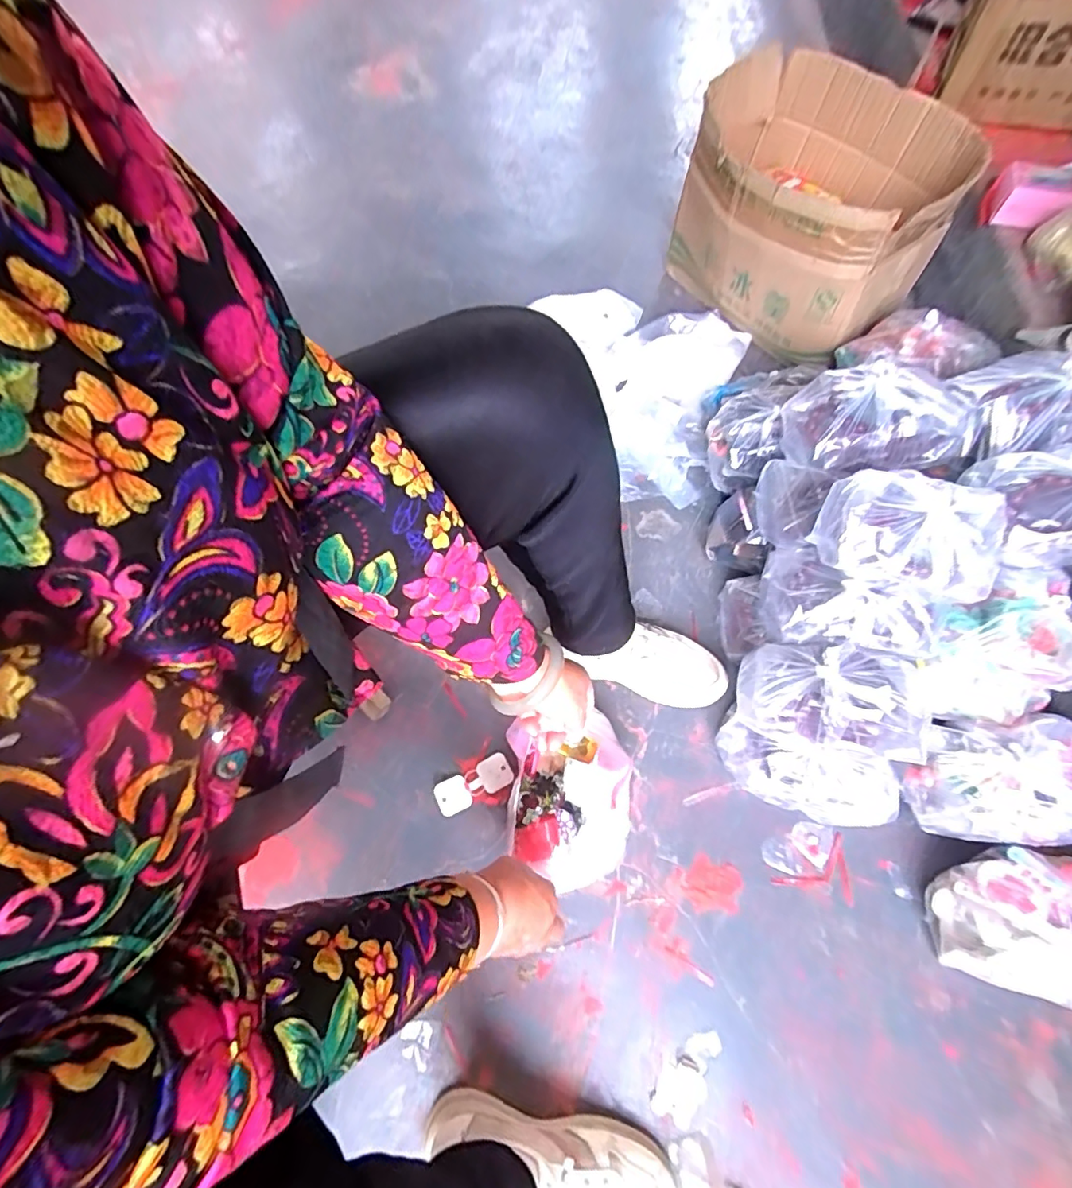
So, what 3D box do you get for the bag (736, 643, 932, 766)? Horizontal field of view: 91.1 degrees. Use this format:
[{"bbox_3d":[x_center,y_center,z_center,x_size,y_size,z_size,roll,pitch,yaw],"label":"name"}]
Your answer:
[{"bbox_3d":[0.315,0.105,0.554,0.171,0.091,0.112,11,66,7],"label":"bag"}]

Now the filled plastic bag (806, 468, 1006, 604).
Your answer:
[{"bbox_3d":[0.376,-0.060,0.531,0.175,0.078,0.104,12,66,8],"label":"filled plastic bag"}]

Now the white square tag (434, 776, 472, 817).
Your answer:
[{"bbox_3d":[-0.102,0.252,0.654,0.039,0.009,0.042,-27,70,-8],"label":"white square tag"}]

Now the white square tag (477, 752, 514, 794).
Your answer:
[{"bbox_3d":[-0.052,0.225,0.661,0.040,0.005,0.041,-30,71,-9],"label":"white square tag"}]

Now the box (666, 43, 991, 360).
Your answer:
[{"bbox_3d":[0.389,-0.568,0.793,0.290,0.249,0.384,-42,70,-16],"label":"box"}]

